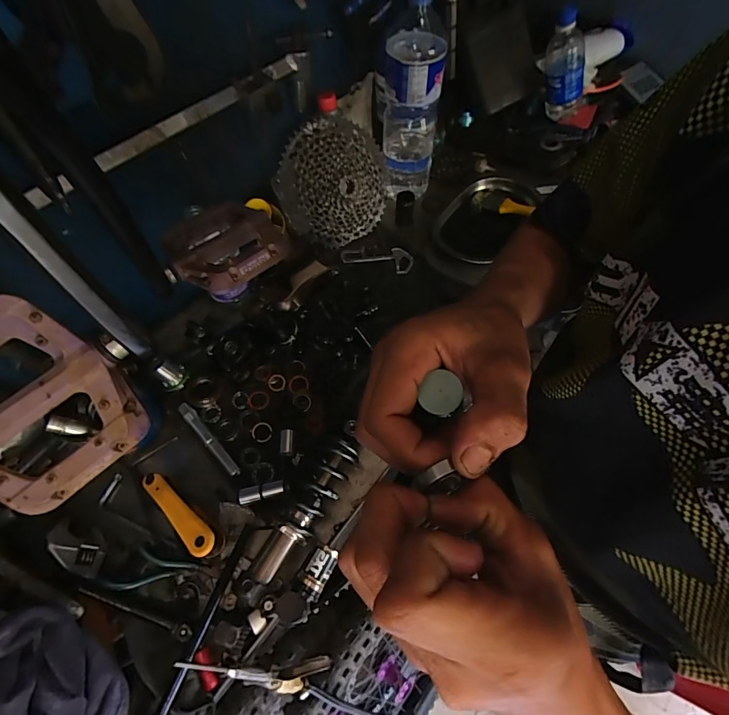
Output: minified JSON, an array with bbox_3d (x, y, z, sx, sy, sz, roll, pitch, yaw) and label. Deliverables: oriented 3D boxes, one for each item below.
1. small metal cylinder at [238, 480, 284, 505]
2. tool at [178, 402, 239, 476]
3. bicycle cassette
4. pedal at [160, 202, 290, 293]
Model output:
[{"bbox_3d":[-0.129,0.170,0.491,0.058,0.020,0.019,-9,62,-2],"label":"small metal cylinder"},{"bbox_3d":[-0.214,0.111,0.534,0.015,0.014,0.132,-40,68,-17],"label":"tool"},{"bbox_3d":[-0.042,-0.286,0.646,0.195,0.193,0.056,-39,32,-11],"label":"bicycle cassette"},{"bbox_3d":[-0.131,-0.105,0.359,0.103,0.025,0.112,-33,66,-14],"label":"pedal"}]

